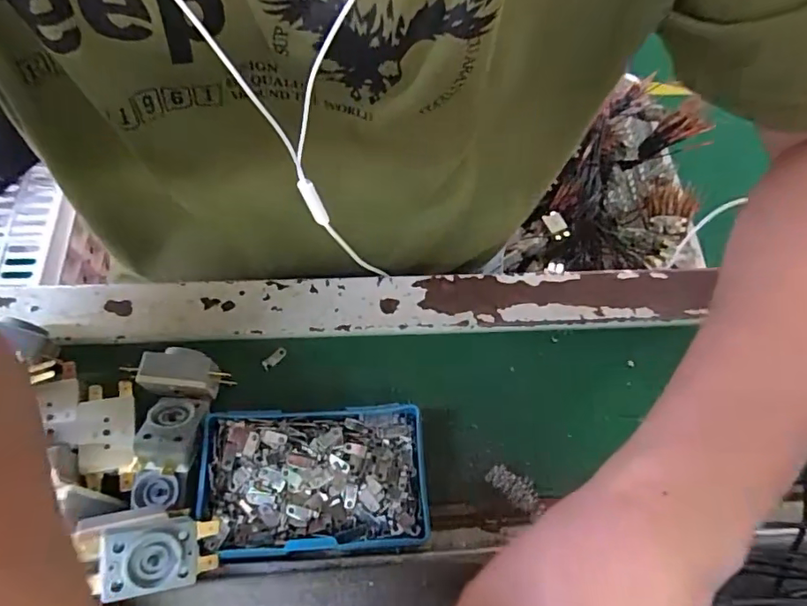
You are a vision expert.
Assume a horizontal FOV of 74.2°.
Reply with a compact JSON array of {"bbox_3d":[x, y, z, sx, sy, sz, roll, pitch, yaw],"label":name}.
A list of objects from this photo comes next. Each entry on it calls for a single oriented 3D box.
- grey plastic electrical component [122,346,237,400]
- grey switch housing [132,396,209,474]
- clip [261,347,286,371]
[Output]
[{"bbox_3d":[-0.126,0.039,0.302,0.053,0.019,0.024,1,65,-3],"label":"grey plastic electrical component"},{"bbox_3d":[-0.121,0.069,0.279,0.027,0.020,0.041,5,60,-2],"label":"grey switch housing"},{"bbox_3d":[-0.079,0.034,0.324,0.006,0.004,0.017,41,69,15],"label":"clip"}]

